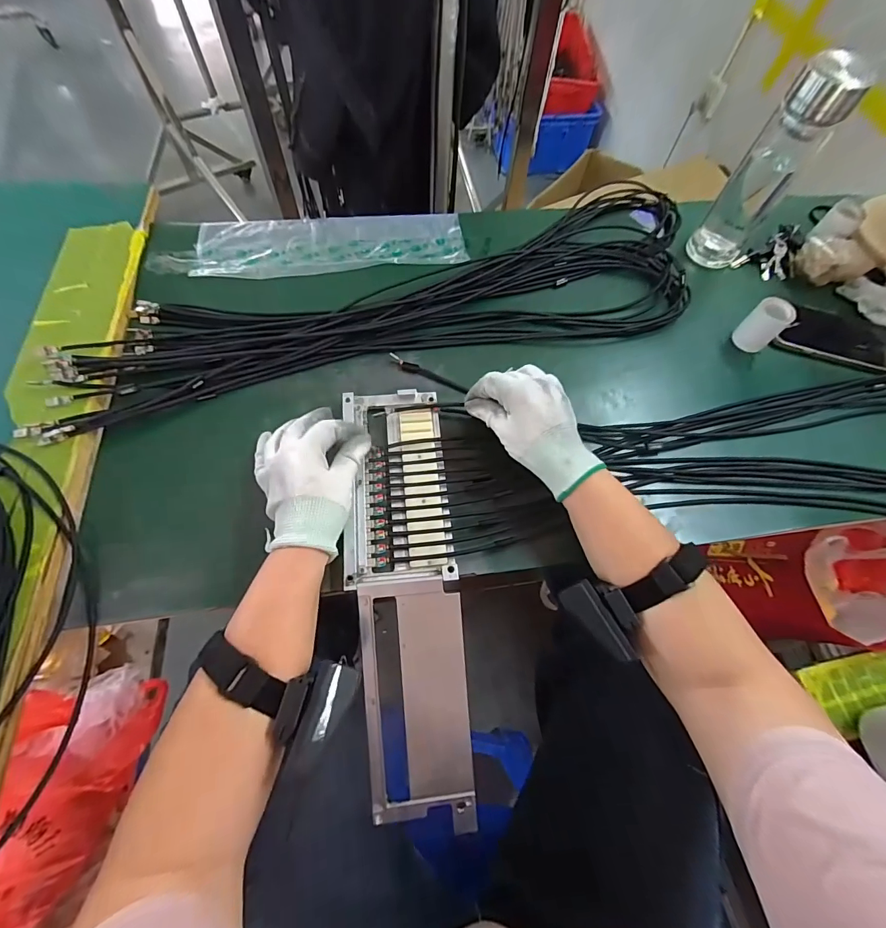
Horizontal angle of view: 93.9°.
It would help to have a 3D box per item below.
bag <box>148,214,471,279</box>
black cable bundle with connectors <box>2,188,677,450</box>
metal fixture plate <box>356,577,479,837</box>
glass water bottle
[{"bbox_3d":[-0.166,-0.291,0.547,0.387,0.014,0.108,-9,65,-7],"label":"bag"},{"bbox_3d":[-0.031,-0.211,0.506,0.767,0.024,0.221,-14,66,-10],"label":"black cable bundle with connectors"},{"bbox_3d":[-0.022,0.205,0.356,0.088,0.007,0.208,-6,89,-6],"label":"metal fixture plate"},{"bbox_3d":[0.383,-0.344,0.492,0.067,0.214,0.076,32,67,12],"label":"glass water bottle"}]

